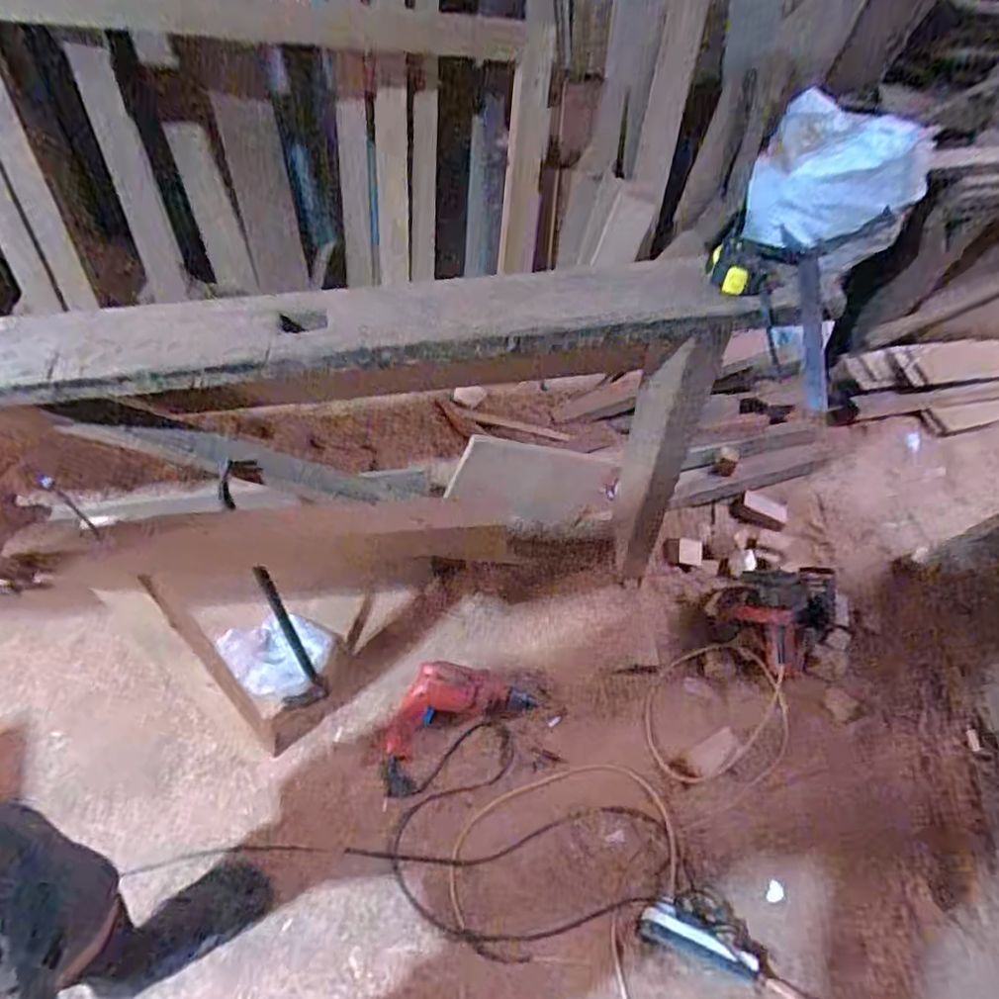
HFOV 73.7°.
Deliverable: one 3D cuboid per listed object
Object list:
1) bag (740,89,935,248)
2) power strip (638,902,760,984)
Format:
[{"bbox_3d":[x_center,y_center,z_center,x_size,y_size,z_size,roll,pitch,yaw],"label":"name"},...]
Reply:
[{"bbox_3d":[0.677,-0.637,1.345,0.301,0.299,0.196,32,56,15],"label":"bag"},{"bbox_3d":[0.362,0.805,1.214,0.207,0.030,0.065,22,55,8],"label":"power strip"}]

